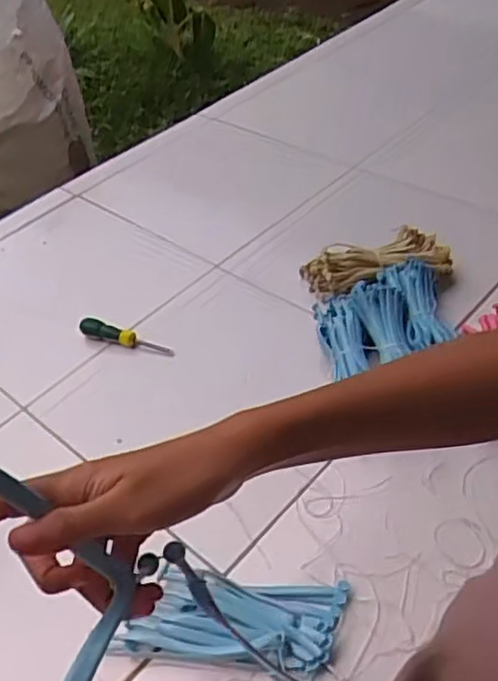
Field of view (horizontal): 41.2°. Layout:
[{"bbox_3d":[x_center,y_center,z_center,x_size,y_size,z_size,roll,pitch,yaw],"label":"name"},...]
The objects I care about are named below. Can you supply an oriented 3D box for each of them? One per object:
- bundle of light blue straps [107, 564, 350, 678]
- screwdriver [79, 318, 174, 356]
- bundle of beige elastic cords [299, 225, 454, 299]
[{"bbox_3d":[-0.017,0.286,0.686,0.224,0.017,0.100,2,45,9],"label":"bundle of light blue straps"},{"bbox_3d":[-0.189,-0.002,1.011,0.156,0.032,0.031,14,48,20],"label":"screwdriver"},{"bbox_3d":[0.197,-0.119,1.035,0.229,0.064,0.078,-8,44,-1],"label":"bundle of beige elastic cords"}]

